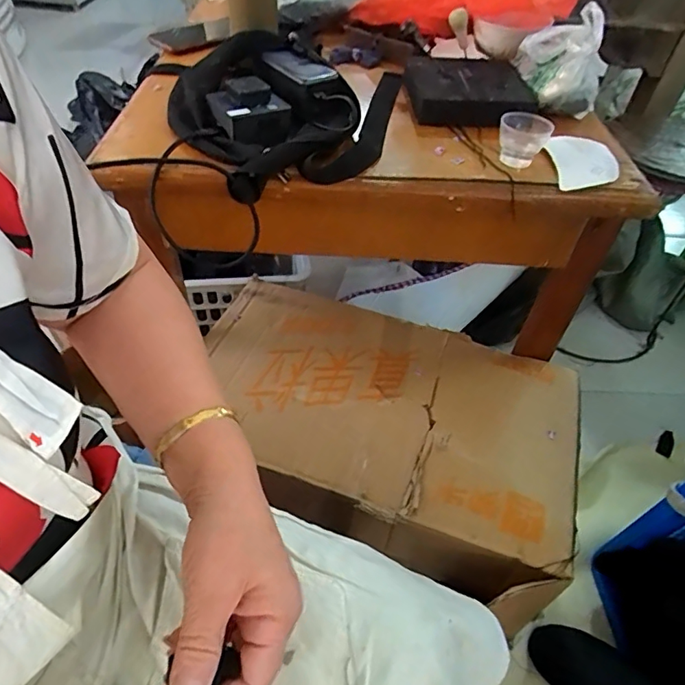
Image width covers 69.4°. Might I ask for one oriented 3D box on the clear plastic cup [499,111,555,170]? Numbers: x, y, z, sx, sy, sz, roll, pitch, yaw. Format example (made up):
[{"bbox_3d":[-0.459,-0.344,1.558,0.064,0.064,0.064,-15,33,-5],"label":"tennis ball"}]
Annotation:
[{"bbox_3d":[0.197,-0.222,0.543,0.055,0.042,0.051,2,48,-2],"label":"clear plastic cup"}]

